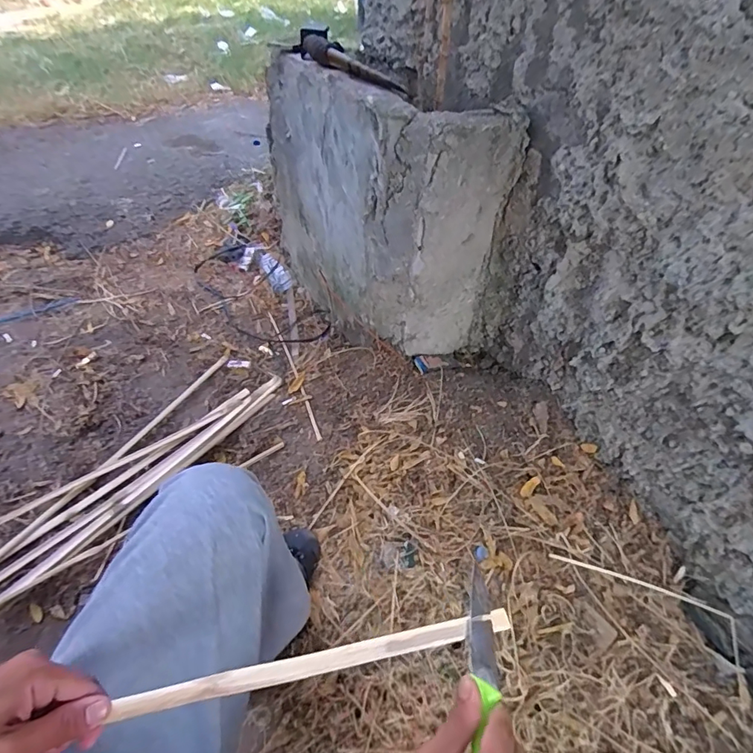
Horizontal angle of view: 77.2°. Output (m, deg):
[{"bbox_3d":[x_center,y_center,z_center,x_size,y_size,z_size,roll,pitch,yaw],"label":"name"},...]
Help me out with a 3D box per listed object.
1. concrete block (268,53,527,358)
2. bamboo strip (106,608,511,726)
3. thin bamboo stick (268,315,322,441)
[{"bbox_3d":[-0.013,-0.446,1.211,0.320,0.550,0.670,-14,47,-21],"label":"concrete block"},{"bbox_3d":[-0.042,0.216,0.357,0.294,0.009,0.014,-9,45,-7],"label":"bamboo strip"},{"bbox_3d":[-0.216,-0.027,1.207,0.014,0.008,0.495,-12,47,-19],"label":"thin bamboo stick"}]

